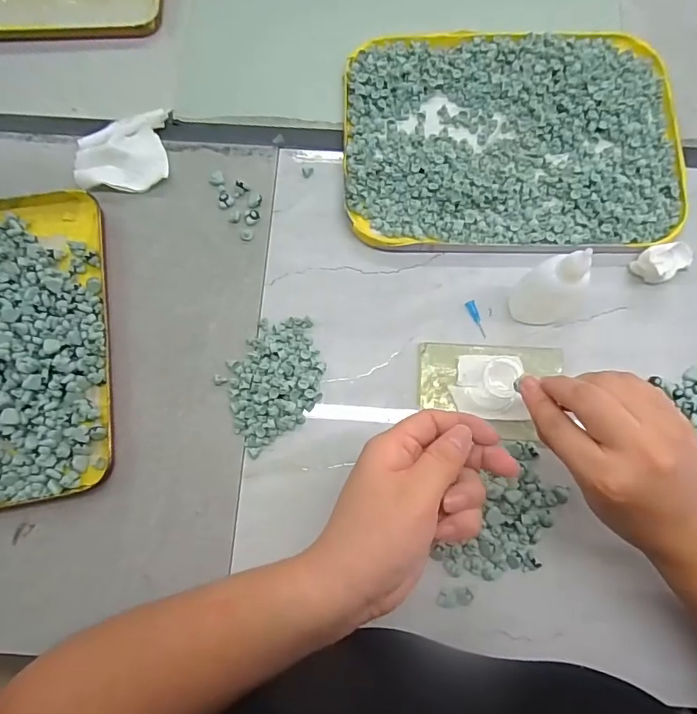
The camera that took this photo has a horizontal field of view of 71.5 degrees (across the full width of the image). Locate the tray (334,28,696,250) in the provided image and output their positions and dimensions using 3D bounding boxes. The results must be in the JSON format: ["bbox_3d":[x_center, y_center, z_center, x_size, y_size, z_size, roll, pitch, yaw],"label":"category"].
[{"bbox_3d":[0.134,-0.182,0.404,0.269,0.026,0.203,2,74,1],"label":"tray"}]

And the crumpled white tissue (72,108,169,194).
[{"bbox_3d":[-0.190,-0.172,0.407,0.073,0.012,0.072,-8,74,-2],"label":"crumpled white tissue"}]

